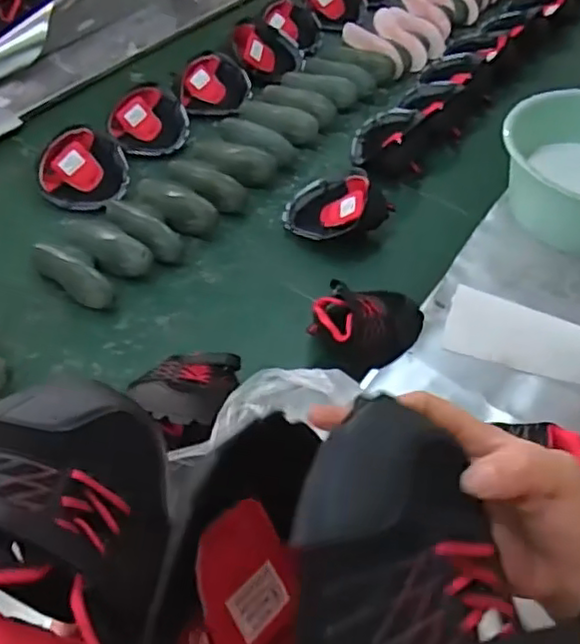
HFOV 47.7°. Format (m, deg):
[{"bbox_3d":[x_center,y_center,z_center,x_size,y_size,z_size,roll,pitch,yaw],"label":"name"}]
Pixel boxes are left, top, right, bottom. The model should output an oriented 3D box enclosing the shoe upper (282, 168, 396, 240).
[{"bbox_3d":[0.073,-0.176,1.016,0.163,0.064,0.120,1,50,-2],"label":"shoe upper"}]

